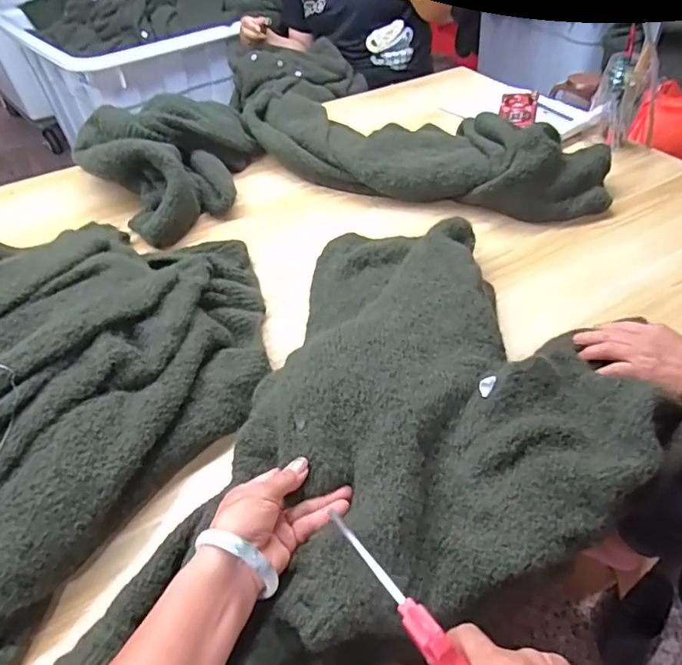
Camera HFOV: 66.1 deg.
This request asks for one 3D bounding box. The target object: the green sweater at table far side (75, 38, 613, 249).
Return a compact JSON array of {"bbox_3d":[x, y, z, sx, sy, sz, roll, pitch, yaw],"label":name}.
[{"bbox_3d":[-0.016,-0.342,0.927,0.857,0.118,0.427,-4,45,-1],"label":"green sweater at table far side"}]

